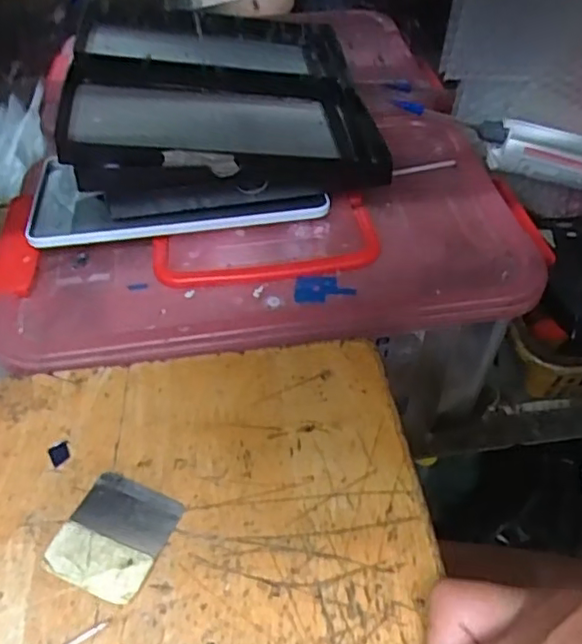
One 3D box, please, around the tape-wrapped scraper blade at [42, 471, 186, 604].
[{"bbox_3d":[-0.063,0.075,0.219,0.036,0.004,0.040,17,49,16],"label":"tape-wrapped scraper blade"}]

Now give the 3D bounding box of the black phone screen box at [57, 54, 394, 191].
[{"bbox_3d":[-0.043,-0.130,0.410,0.209,0.022,0.113,3,50,-8],"label":"black phone screen box"}]

